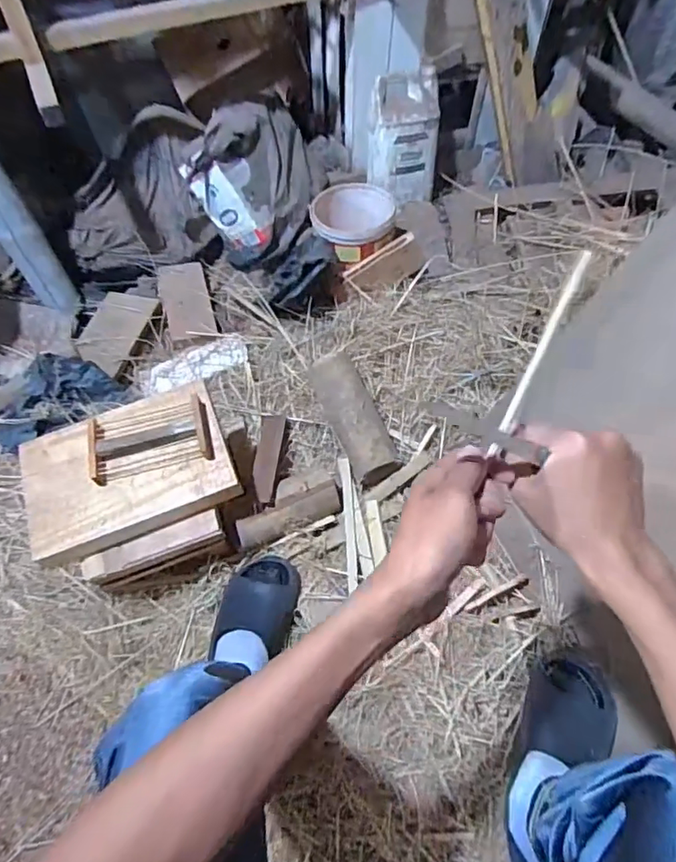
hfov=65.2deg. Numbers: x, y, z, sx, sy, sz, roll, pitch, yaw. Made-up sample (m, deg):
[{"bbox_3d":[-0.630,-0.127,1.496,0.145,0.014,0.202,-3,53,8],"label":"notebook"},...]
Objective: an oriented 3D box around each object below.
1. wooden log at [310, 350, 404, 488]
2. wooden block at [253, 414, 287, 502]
[{"bbox_3d":[0.026,-0.026,0.952,0.078,0.073,0.241,-22,72,-11],"label":"wooden log"},{"bbox_3d":[-0.119,0.034,0.912,0.046,0.034,0.228,-4,33,0],"label":"wooden block"}]

